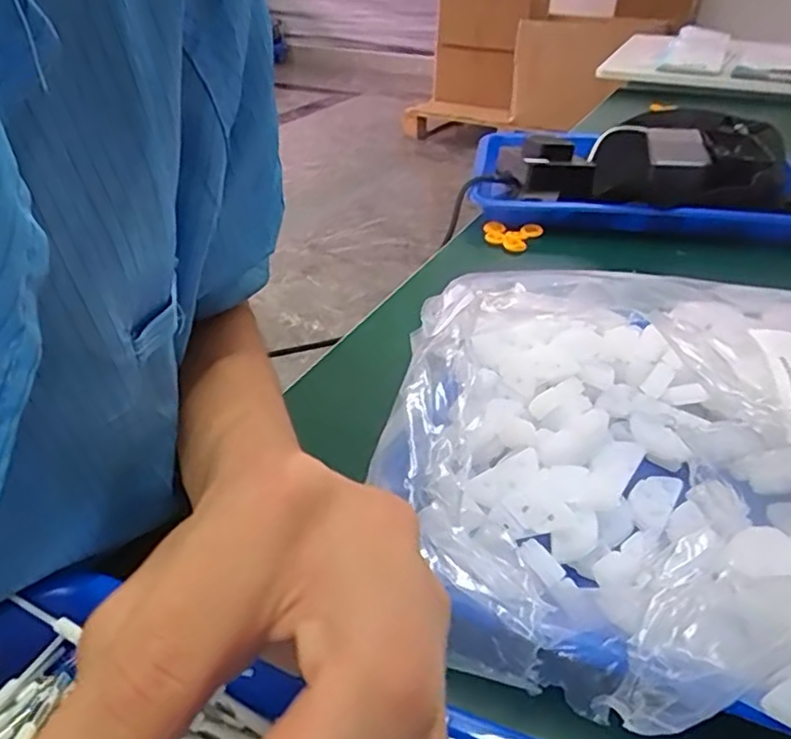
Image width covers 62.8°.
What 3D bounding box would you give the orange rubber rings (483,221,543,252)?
[{"bbox_3d":[0.105,-0.120,0.589,0.051,0.014,0.044,8,35,11],"label":"orange rubber rings"}]

